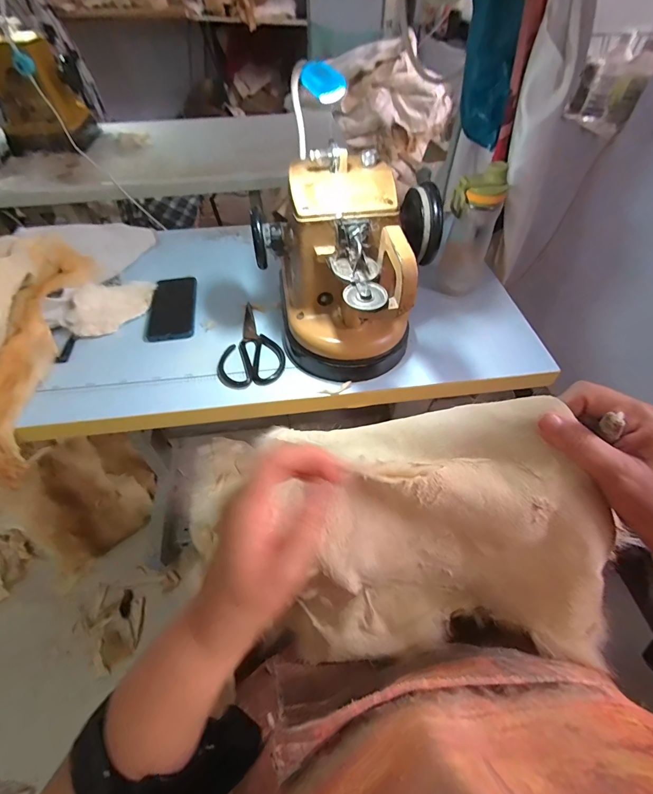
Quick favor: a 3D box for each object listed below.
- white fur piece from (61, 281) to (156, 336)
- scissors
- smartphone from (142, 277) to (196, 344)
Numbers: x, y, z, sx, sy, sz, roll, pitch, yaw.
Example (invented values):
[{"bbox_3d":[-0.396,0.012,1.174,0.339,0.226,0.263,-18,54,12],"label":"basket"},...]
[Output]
[{"bbox_3d":[-0.381,-0.167,0.645,0.089,0.037,0.164,32,59,24],"label":"white fur piece"},{"bbox_3d":[-0.134,-0.087,0.606,0.106,0.017,0.175,-15,53,-11],"label":"scissors"},{"bbox_3d":[-0.278,-0.164,0.659,0.081,0.014,0.166,-7,52,-5],"label":"smartphone"}]

